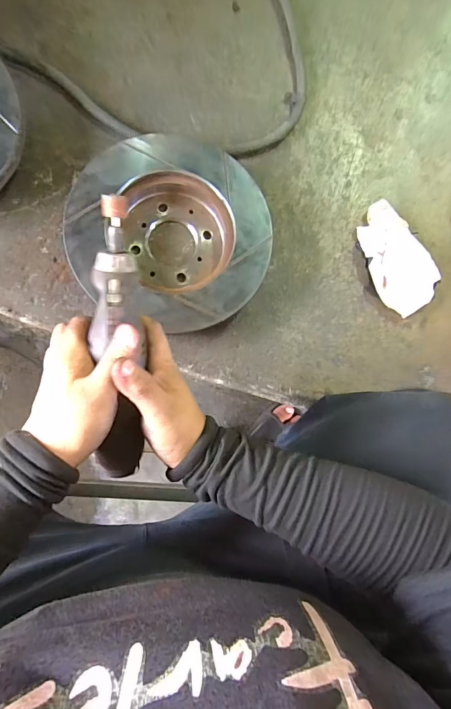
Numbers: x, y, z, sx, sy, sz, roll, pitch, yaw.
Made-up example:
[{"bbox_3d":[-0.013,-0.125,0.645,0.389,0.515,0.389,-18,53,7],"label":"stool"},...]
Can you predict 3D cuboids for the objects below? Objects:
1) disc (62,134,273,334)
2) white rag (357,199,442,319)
[{"bbox_3d":[-0.068,-0.163,0.495,0.254,0.051,0.235,1,84,-7],"label":"disc"},{"bbox_3d":[0.242,-0.138,0.542,0.081,0.038,0.158,-35,90,-9],"label":"white rag"}]

